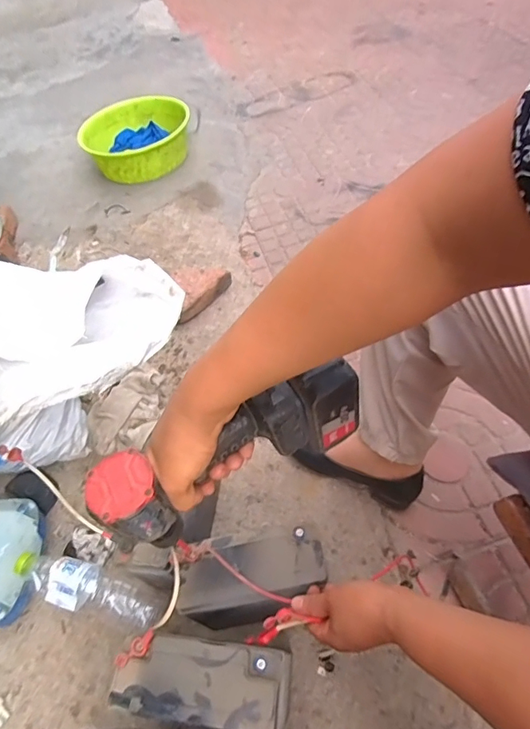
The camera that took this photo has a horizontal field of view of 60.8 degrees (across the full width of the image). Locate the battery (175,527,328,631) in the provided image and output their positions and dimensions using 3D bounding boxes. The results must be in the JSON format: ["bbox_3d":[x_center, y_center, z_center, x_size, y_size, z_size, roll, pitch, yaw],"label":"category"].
[{"bbox_3d":[-0.011,0.285,0.586,0.167,0.176,0.079,-7,52,0],"label":"battery"}]

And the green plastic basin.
[{"bbox_3d":[-0.397,-0.694,1.402,0.324,0.133,0.324,-3,52,3],"label":"green plastic basin"}]

